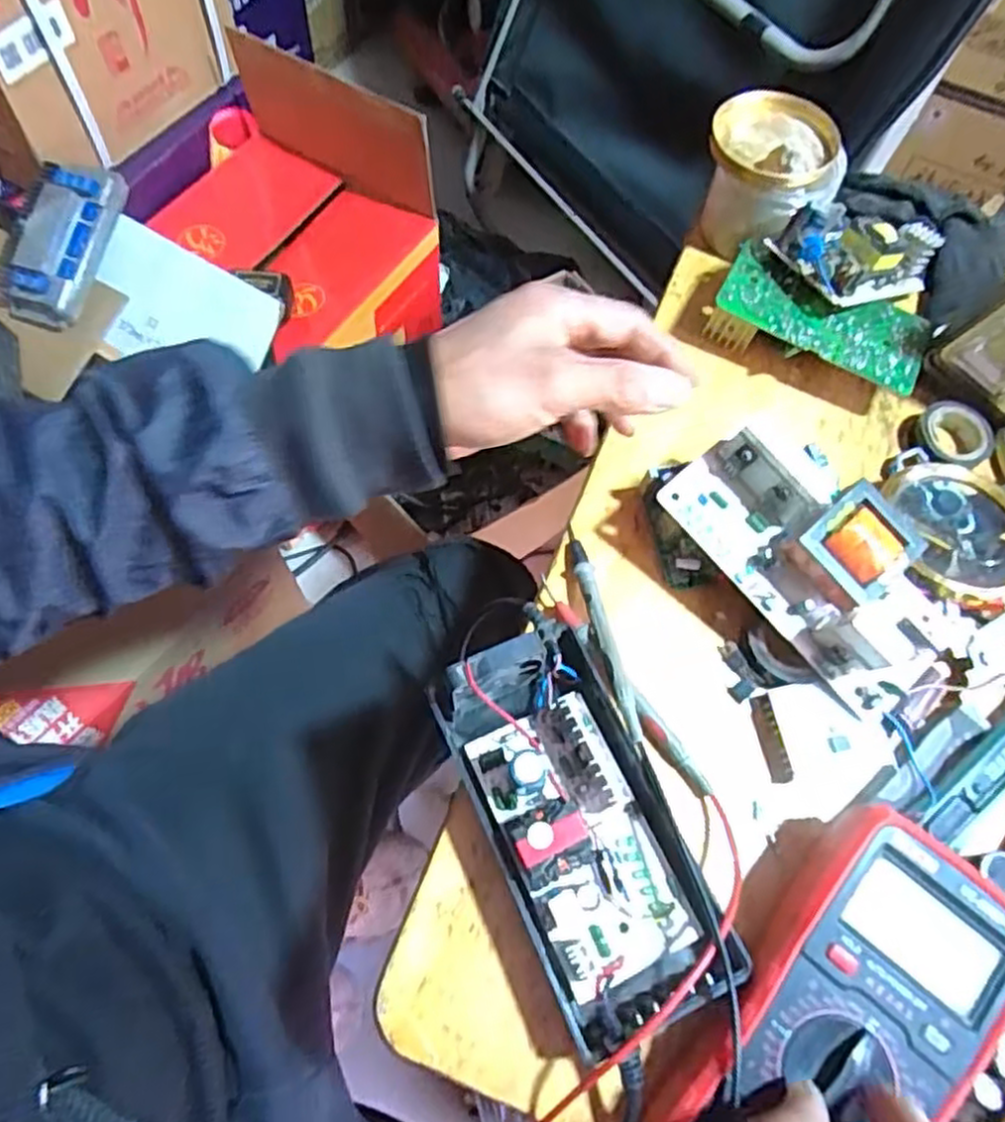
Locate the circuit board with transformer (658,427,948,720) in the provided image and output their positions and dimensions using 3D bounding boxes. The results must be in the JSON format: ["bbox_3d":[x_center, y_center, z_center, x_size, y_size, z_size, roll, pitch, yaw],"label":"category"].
[{"bbox_3d":[0.168,-0.004,0.405,0.167,0.053,0.081,42,70,15],"label":"circuit board with transformer"}]

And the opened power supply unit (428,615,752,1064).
[{"bbox_3d":[0.036,0.122,0.358,0.087,0.052,0.182,-22,68,-13],"label":"opened power supply unit"}]

